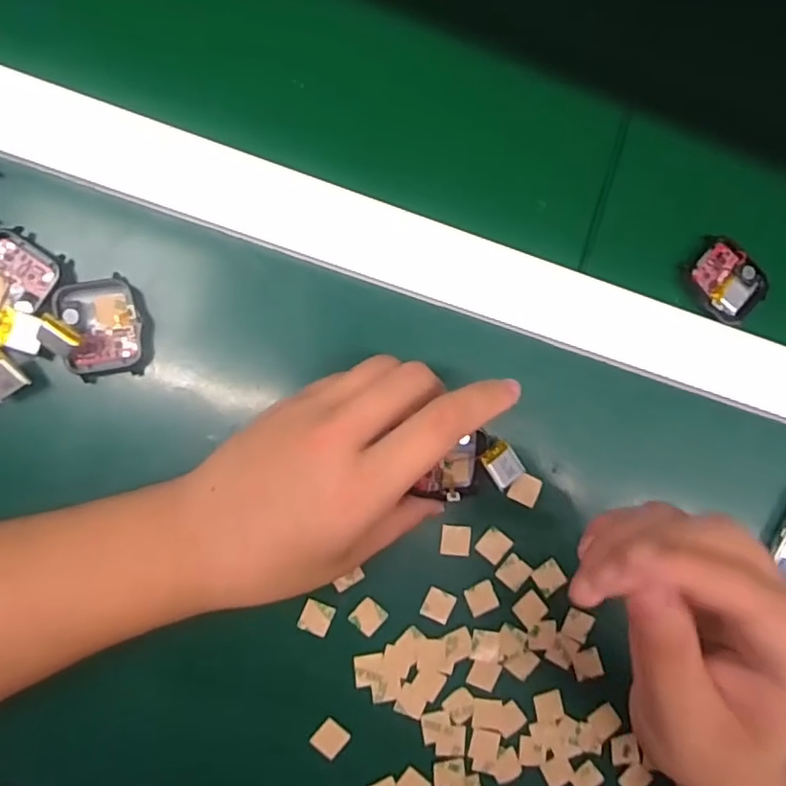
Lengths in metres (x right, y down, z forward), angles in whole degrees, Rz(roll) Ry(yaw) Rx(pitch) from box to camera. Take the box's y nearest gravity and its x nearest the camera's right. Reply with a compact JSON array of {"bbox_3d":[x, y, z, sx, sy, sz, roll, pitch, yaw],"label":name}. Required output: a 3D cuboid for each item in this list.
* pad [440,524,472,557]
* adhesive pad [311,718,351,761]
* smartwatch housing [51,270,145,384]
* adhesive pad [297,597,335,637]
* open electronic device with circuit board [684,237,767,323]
[{"bbox_3d":[0.034,0.078,0.320,0.016,0.004,0.016,8,88,-7],"label":"pad"},{"bbox_3d":[-0.032,0.179,0.312,0.017,0.004,0.016,44,84,-5],"label":"adhesive pad"},{"bbox_3d":[-0.138,-0.031,0.289,0.036,0.010,0.046,-10,90,-7],"label":"smartwatch housing"},{"bbox_3d":[-0.039,0.116,0.312,0.016,0.004,0.016,24,86,-6],"label":"adhesive pad"},{"bbox_3d":[0.188,-0.063,0.343,0.047,0.010,0.040,38,85,-5],"label":"open electronic device with circuit board"}]

